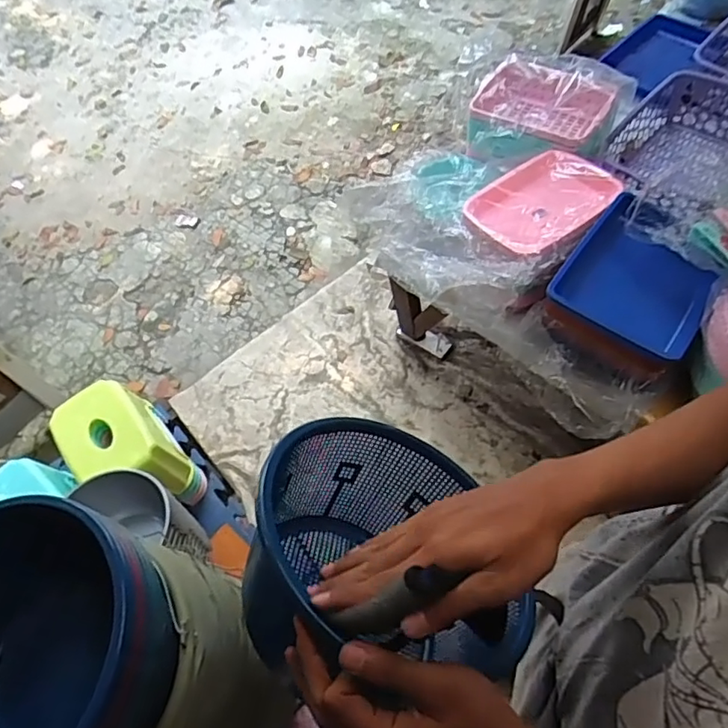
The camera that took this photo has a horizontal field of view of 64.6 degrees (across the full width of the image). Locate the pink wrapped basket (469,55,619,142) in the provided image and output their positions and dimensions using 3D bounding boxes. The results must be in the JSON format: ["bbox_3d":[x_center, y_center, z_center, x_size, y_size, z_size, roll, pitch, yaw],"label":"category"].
[{"bbox_3d":[0.436,-0.632,1.396,0.293,0.104,0.232,26,66,21],"label":"pink wrapped basket"}]

